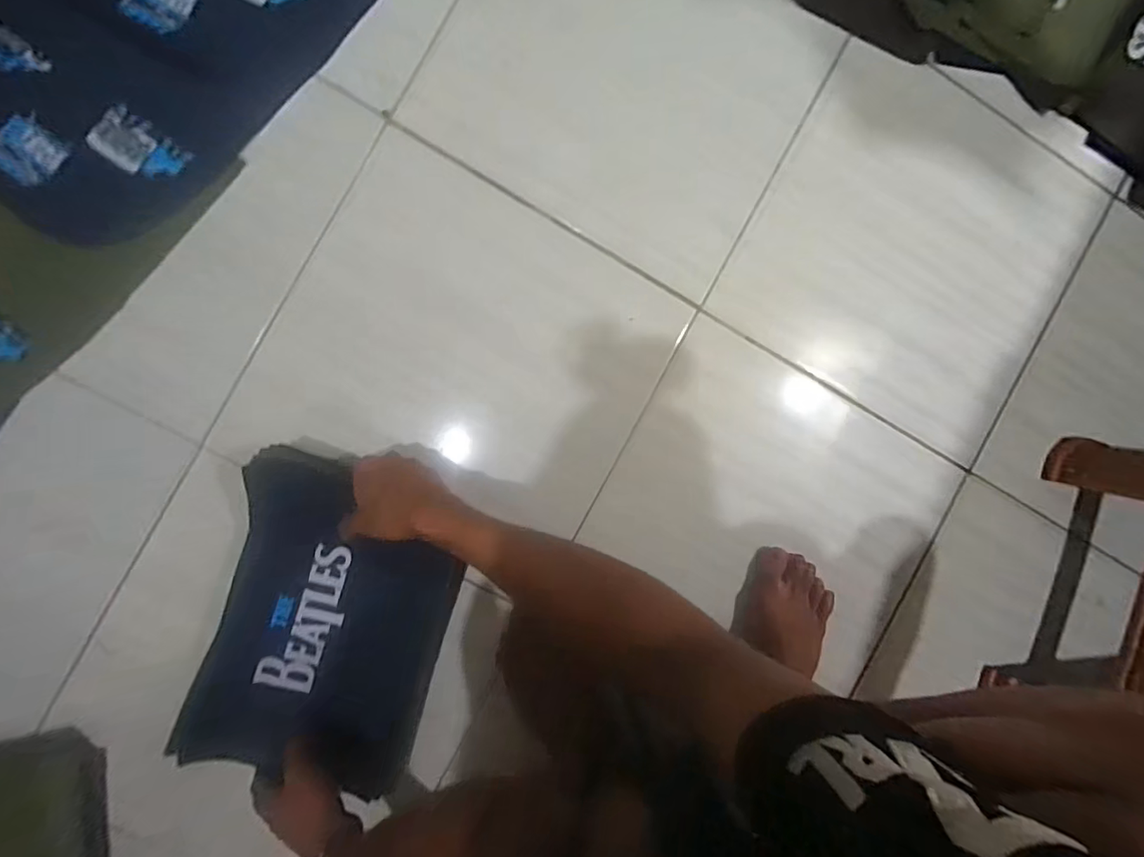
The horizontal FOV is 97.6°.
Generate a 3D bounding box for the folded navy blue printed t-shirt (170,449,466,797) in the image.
[{"bbox_3d":[-0.254,0.210,0.532,0.221,0.054,0.336,18,90,-6],"label":"folded navy blue printed t-shirt"}]

